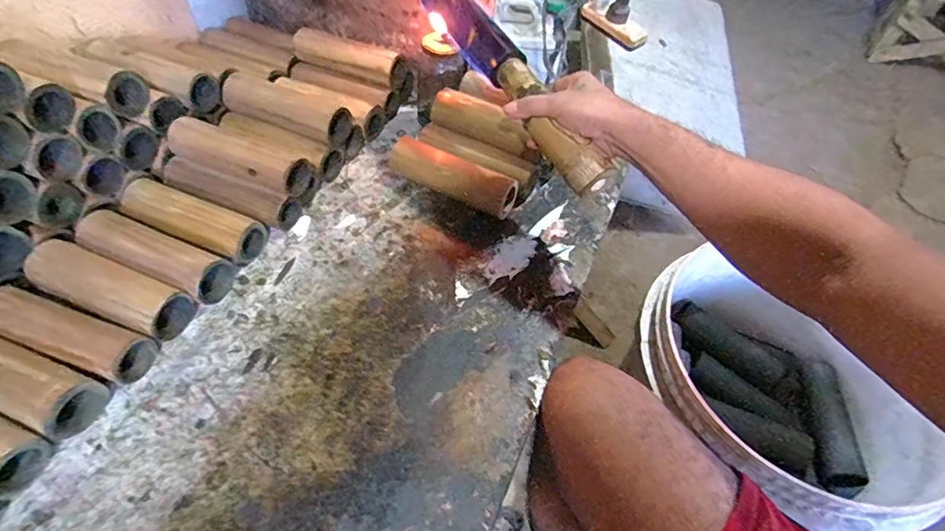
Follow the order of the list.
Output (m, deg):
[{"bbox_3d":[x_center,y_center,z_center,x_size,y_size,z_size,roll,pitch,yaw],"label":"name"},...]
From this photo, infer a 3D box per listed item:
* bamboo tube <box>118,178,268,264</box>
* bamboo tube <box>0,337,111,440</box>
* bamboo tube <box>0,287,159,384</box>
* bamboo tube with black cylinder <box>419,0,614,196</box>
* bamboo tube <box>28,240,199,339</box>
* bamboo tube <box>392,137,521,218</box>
[{"bbox_3d":[-0.344,-0.053,0.624,0.185,0.065,0.059,17,50,14],"label":"bamboo tube"},{"bbox_3d":[-0.440,0.099,0.466,0.173,0.058,0.056,23,51,2],"label":"bamboo tube"},{"bbox_3d":[-0.416,0.065,0.500,0.181,0.043,0.051,21,50,1],"label":"bamboo tube"},{"bbox_3d":[0.043,-0.212,0.565,0.040,0.052,0.340,-25,68,-21],"label":"bamboo tube with black cylinder"},{"bbox_3d":[-0.393,0.030,0.547,0.183,0.059,0.060,15,50,12],"label":"bamboo tube"},{"bbox_3d":[-0.030,-0.119,0.693,0.181,0.062,0.061,25,53,20],"label":"bamboo tube"}]

